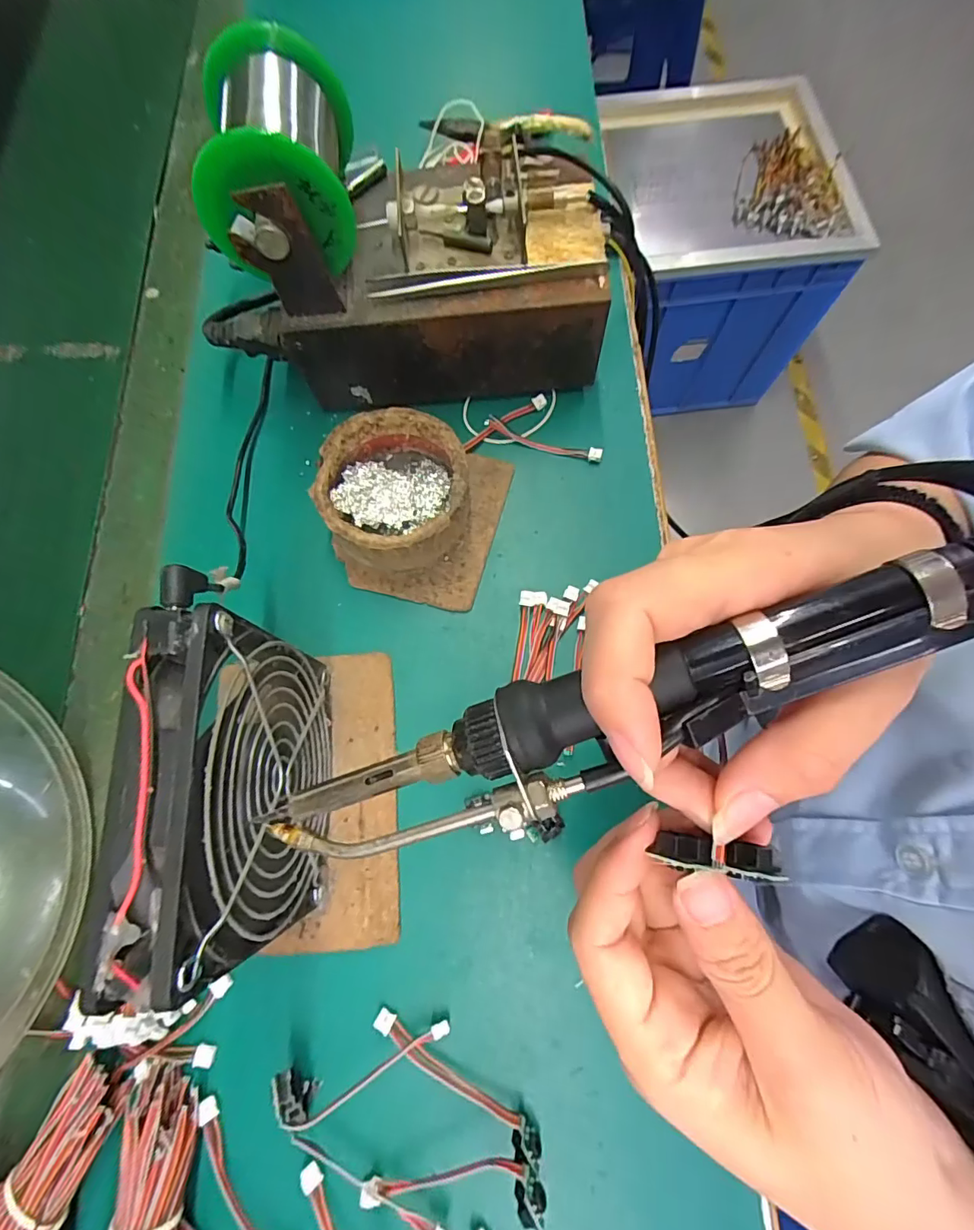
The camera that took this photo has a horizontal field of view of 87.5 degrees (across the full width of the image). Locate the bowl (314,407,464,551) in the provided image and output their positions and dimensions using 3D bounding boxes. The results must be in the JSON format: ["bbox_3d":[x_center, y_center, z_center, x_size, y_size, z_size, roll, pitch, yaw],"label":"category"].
[{"bbox_3d":[-0.052,-0.071,0.294,0.080,0.042,0.079,0,73,2],"label":"bowl"}]

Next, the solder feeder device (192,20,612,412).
[{"bbox_3d":[-0.049,-0.212,0.289,0.221,0.134,0.120,-5,73,0],"label":"solder feeder device"}]

